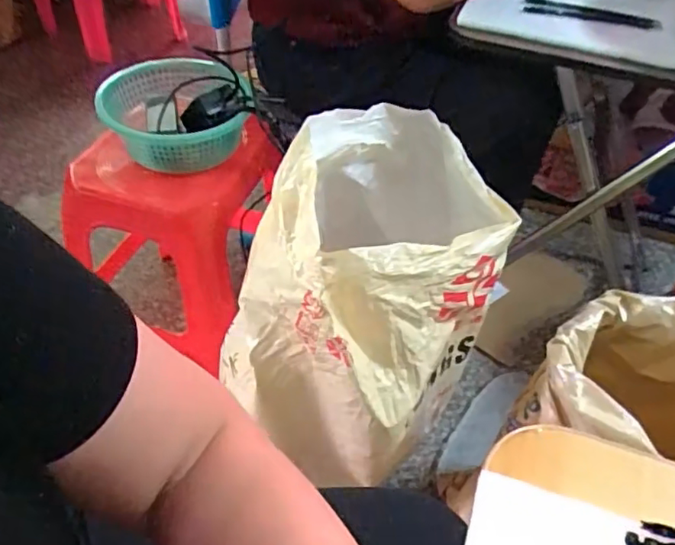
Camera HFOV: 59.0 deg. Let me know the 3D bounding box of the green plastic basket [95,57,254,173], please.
[{"bbox_3d":[-0.263,-0.263,0.966,0.230,0.104,0.234,-7,47,-11],"label":"green plastic basket"}]

